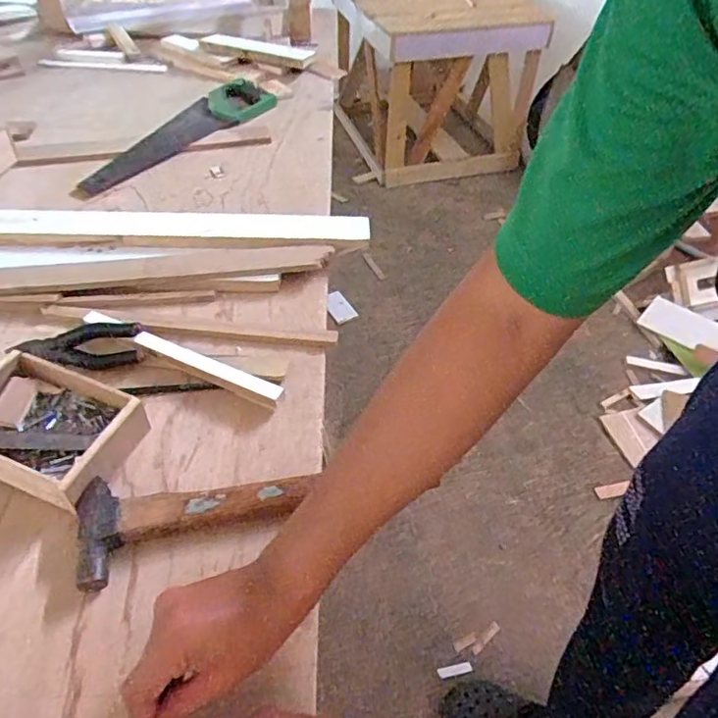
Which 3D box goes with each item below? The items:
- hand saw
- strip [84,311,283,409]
[{"bbox_3d":[-0.300,-0.397,0.971,0.110,0.022,0.442,23,51,19],"label":"hand saw"},{"bbox_3d":[-0.192,-0.001,0.597,0.243,0.030,0.021,19,50,15],"label":"strip"}]

